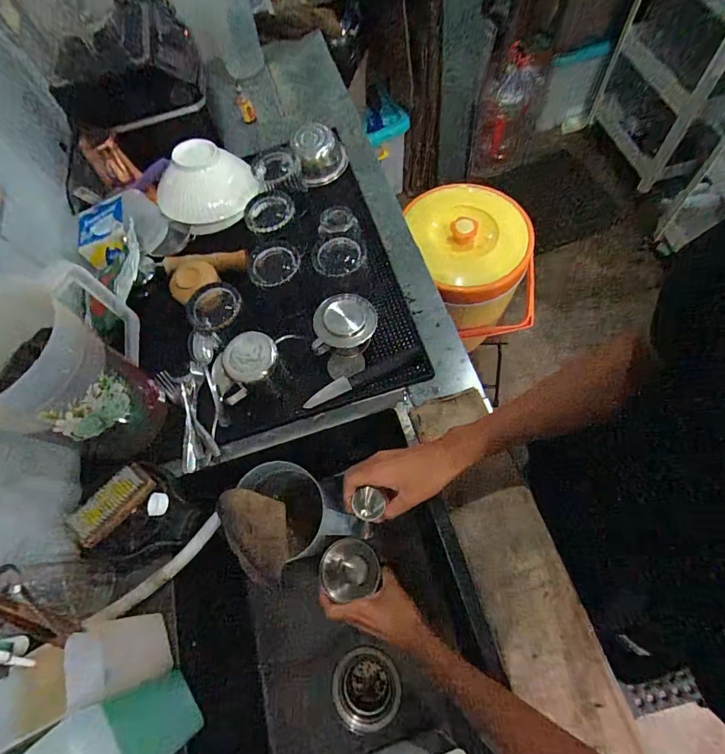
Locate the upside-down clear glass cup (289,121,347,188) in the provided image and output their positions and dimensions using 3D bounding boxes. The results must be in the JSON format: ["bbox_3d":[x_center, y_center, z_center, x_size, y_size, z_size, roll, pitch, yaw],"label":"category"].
[{"bbox_3d":[-0.079,-0.424,0.776,0.093,0.084,0.101,-11,66,4],"label":"upside-down clear glass cup"}]

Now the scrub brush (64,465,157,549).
[{"bbox_3d":[-0.327,0.164,0.536,0.045,0.028,0.104,33,75,20],"label":"scrub brush"}]

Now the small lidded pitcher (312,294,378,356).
[{"bbox_3d":[-0.025,-0.077,0.607,0.086,0.065,0.090,6,67,10],"label":"small lidded pitcher"}]

